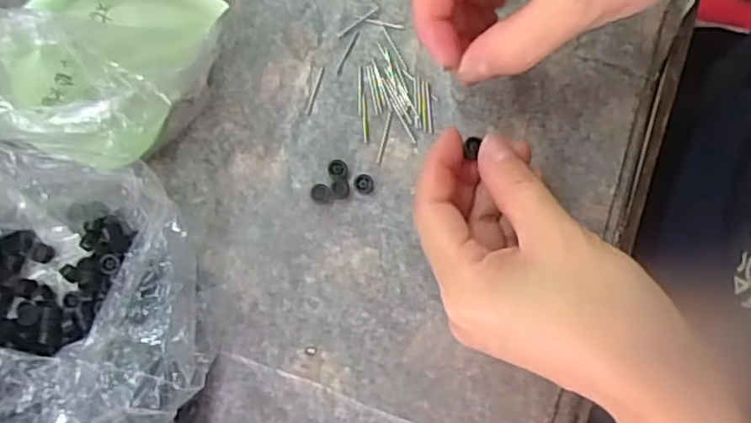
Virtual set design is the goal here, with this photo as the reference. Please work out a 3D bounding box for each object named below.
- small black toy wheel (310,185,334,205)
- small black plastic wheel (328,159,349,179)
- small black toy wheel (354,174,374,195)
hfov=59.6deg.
[{"bbox_3d":[-0.025,-0.008,0.304,0.011,0.005,0.008,0,79,1],"label":"small black toy wheel"},{"bbox_3d":[-0.018,-0.020,0.306,0.009,0.005,0.010,-14,79,-1],"label":"small black plastic wheel"},{"bbox_3d":[-0.006,-0.013,0.305,0.009,0.005,0.010,-18,79,-2],"label":"small black toy wheel"}]

